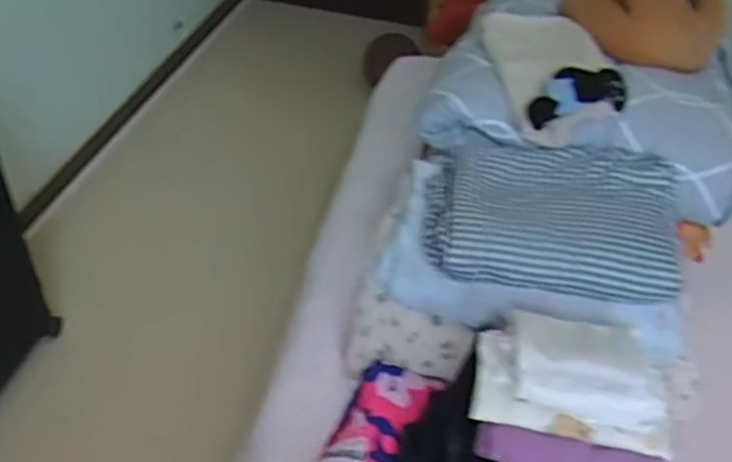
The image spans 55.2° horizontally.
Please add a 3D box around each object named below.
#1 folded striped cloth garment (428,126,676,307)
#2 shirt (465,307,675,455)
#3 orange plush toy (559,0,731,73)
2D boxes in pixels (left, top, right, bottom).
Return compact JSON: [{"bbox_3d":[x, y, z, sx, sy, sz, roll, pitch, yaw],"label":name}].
[{"bbox_3d":[0.298,-0.033,1.126,0.384,0.108,0.286,12,41,6],"label":"folded striped cloth garment"},{"bbox_3d":[0.283,0.193,0.933,0.258,0.119,0.134,12,41,6],"label":"shirt"},{"bbox_3d":[0.548,-0.465,1.338,0.156,0.252,0.269,-28,51,-33],"label":"orange plush toy"}]

